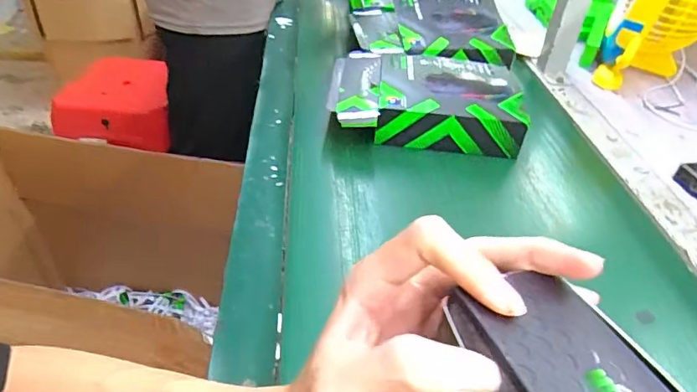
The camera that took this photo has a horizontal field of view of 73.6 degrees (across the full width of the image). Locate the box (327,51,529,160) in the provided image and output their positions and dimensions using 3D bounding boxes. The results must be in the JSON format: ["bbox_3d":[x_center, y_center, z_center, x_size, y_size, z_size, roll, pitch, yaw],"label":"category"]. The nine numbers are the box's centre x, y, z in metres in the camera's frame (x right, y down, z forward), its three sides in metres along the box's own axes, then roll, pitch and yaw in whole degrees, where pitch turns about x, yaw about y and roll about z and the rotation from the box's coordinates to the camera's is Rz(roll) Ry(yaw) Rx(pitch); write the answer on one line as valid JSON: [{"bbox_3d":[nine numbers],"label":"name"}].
[{"bbox_3d":[0.101,-0.132,0.631,0.248,0.060,0.185,7,40,4],"label":"box"}]

